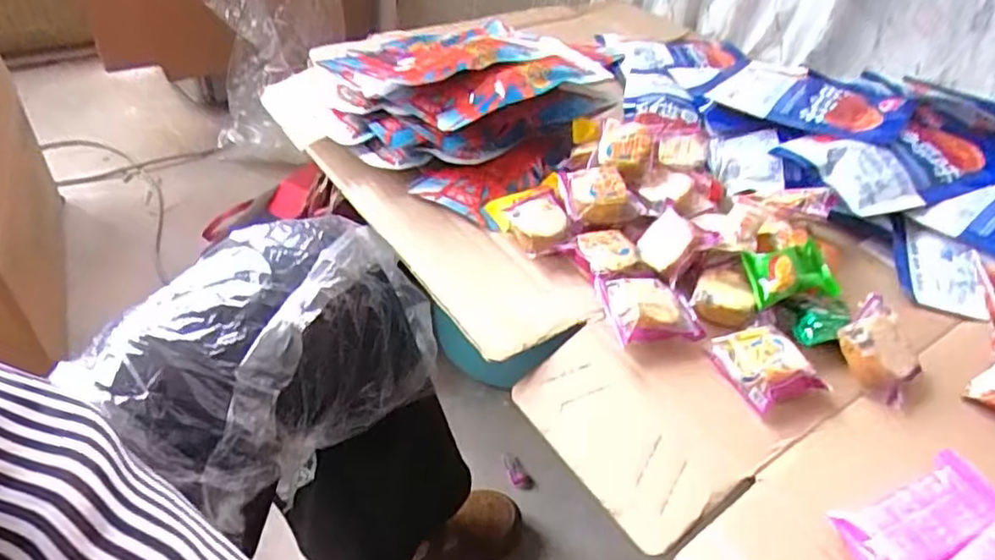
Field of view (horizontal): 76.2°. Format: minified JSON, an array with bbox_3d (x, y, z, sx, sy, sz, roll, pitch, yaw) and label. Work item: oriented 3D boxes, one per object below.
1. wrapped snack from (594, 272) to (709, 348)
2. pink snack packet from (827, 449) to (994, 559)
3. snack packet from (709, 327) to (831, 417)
[{"bbox_3d":[0.101,0.021,0.425,0.060,0.026,0.048,-5,41,-12],"label":"wrapped snack"},{"bbox_3d":[0.212,0.121,0.318,0.086,0.026,0.042,-17,44,-25],"label":"pink snack packet"},{"bbox_3d":[0.166,0.053,0.394,0.047,0.021,0.051,-15,44,-23],"label":"snack packet"}]

